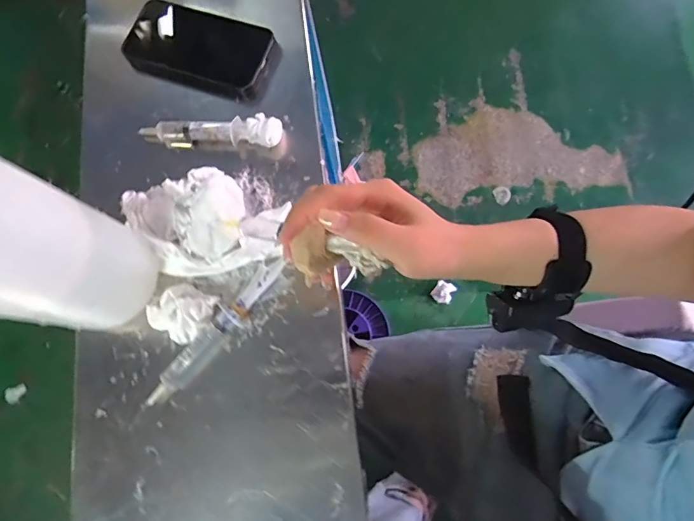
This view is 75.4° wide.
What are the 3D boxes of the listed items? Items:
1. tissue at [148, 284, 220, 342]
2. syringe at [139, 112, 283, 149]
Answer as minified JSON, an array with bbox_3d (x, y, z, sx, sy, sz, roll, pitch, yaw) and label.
[{"bbox_3d":[-0.142,0.042,0.380,0.051,0.019,0.046,27,80,11],"label":"tissue"},{"bbox_3d":[-0.128,-0.123,0.419,0.132,0.030,0.028,4,77,6],"label":"syringe"}]

